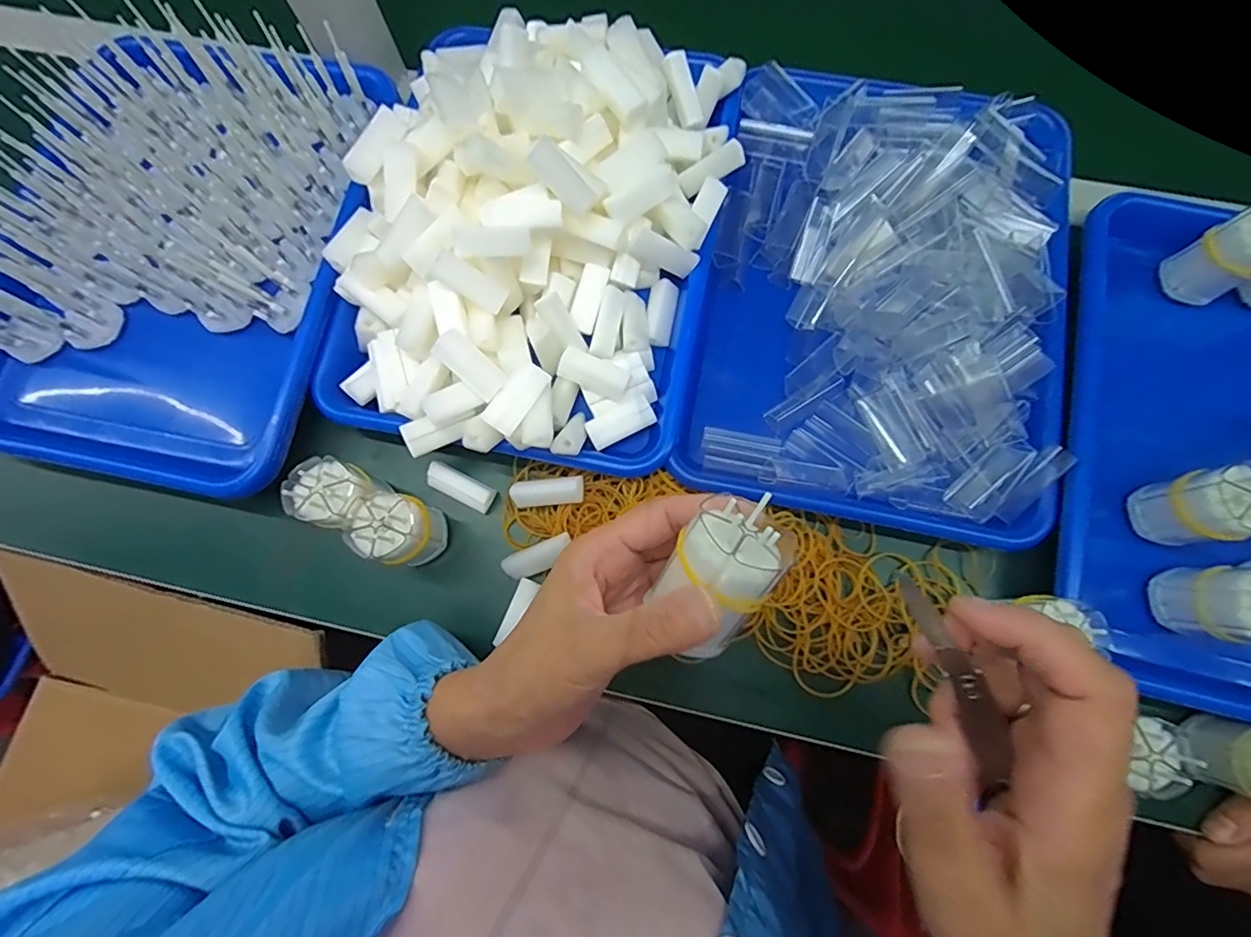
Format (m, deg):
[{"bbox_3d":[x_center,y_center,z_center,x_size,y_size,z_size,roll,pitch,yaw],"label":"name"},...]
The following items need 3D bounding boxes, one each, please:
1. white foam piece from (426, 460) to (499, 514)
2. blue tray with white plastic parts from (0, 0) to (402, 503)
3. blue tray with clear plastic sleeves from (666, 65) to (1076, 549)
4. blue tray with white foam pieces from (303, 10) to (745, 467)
[{"bbox_3d":[-0.111,0.013,0.363,0.047,0.011,0.018,26,79,7],"label":"white foam piece"},{"bbox_3d":[-0.316,-0.156,0.375,0.241,0.076,0.325,10,77,4],"label":"blue tray with white plastic parts"},{"bbox_3d":[0.175,-0.126,0.365,0.236,0.040,0.323,11,77,4],"label":"blue tray with clear plastic sleeves"},{"bbox_3d":[-0.063,-0.160,0.358,0.242,0.091,0.313,15,78,5],"label":"blue tray with white foam pieces"}]

